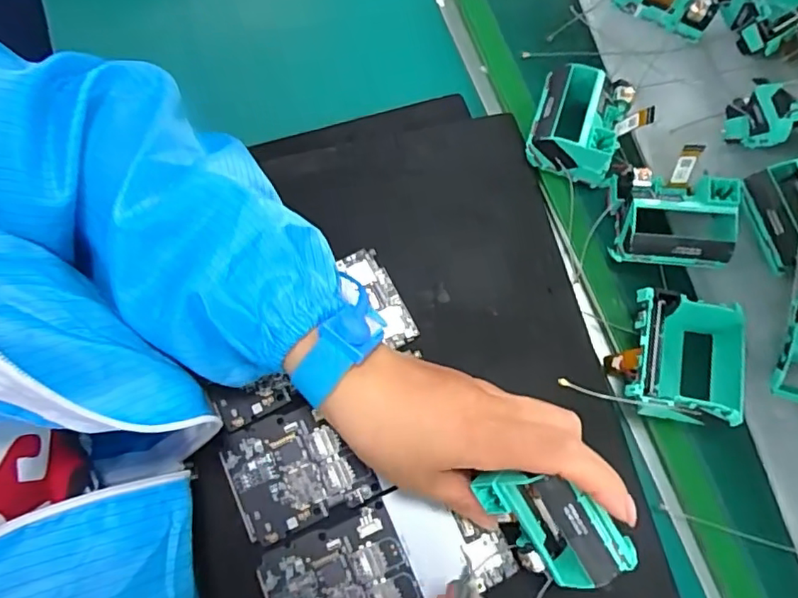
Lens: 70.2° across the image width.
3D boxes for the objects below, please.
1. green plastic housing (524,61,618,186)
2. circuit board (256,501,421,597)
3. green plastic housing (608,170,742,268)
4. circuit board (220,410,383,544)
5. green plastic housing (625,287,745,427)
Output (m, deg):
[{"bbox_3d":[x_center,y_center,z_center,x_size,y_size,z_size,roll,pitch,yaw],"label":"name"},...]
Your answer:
[{"bbox_3d":[0.119,-0.119,0.380,0.055,0.046,0.065,16,75,5],"label":"green plastic housing"},{"bbox_3d":[-0.032,0.156,0.306,0.075,0.006,0.065,-23,75,-6],"label":"circuit board"},{"bbox_3d":[0.171,-0.048,0.361,0.066,0.041,0.055,10,75,4],"label":"green plastic housing"},{"bbox_3d":[-0.059,0.097,0.325,0.074,0.004,0.064,-23,75,-6],"label":"circuit board"},{"bbox_3d":[0.168,0.036,0.333,0.065,0.044,0.078,15,75,5],"label":"green plastic housing"}]

